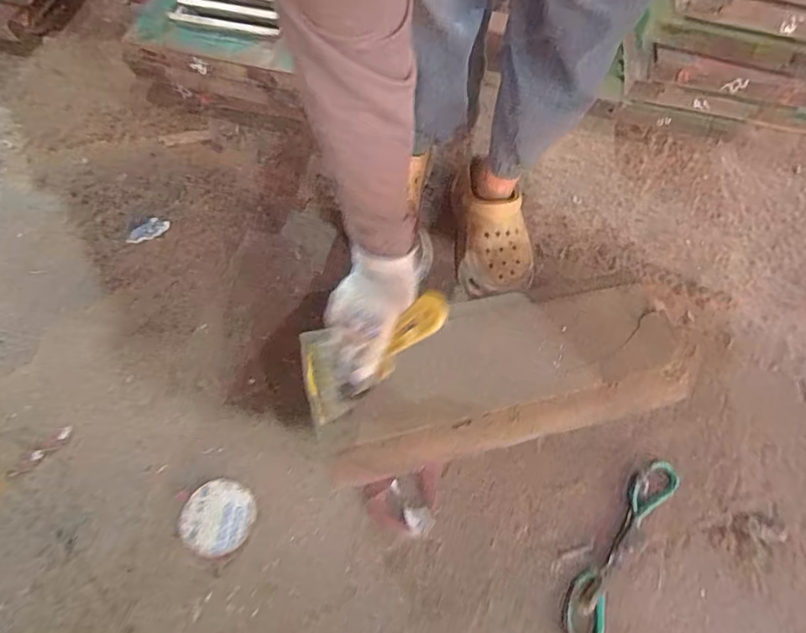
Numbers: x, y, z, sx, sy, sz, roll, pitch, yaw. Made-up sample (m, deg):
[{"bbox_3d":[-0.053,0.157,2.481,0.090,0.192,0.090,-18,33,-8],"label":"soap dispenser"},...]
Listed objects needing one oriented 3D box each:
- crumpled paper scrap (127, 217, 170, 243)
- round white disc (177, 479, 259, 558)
[{"bbox_3d":[-0.412,-0.139,0.765,0.067,0.008,0.031,-35,75,-26],"label":"crumpled paper scrap"},{"bbox_3d":[-0.233,0.253,0.596,0.088,0.011,0.086,1,67,-3],"label":"round white disc"}]

